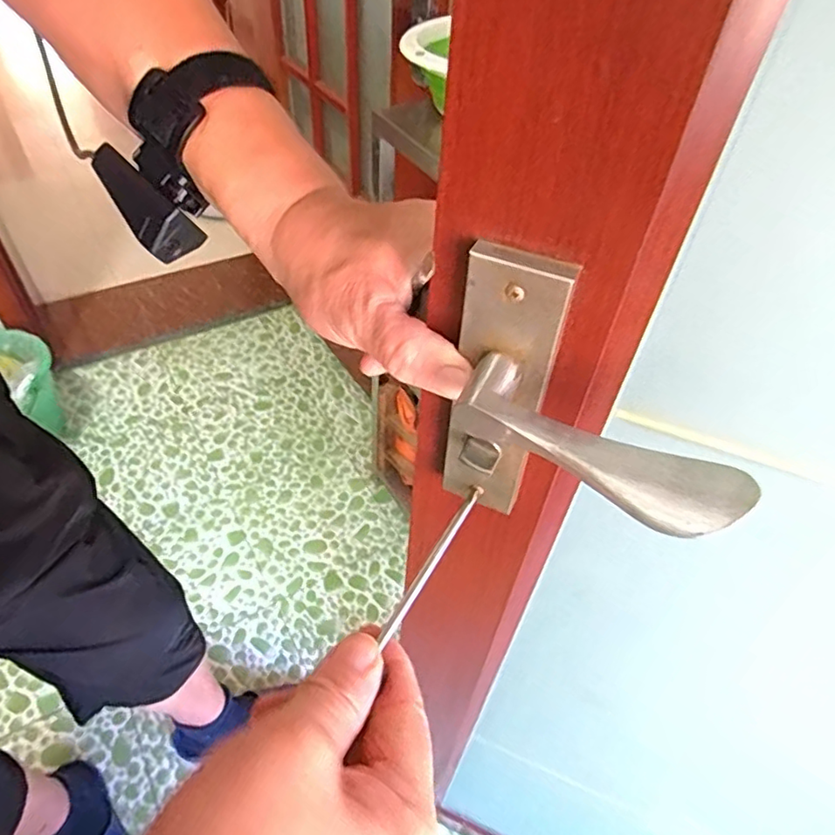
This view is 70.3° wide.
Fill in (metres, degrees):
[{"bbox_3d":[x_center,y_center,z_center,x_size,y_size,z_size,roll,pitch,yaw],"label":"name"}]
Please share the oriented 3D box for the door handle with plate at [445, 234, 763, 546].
[{"bbox_3d":[0.061,0.017,0.245,0.121,0.140,0.041,27,47,19],"label":"door handle with plate"}]

